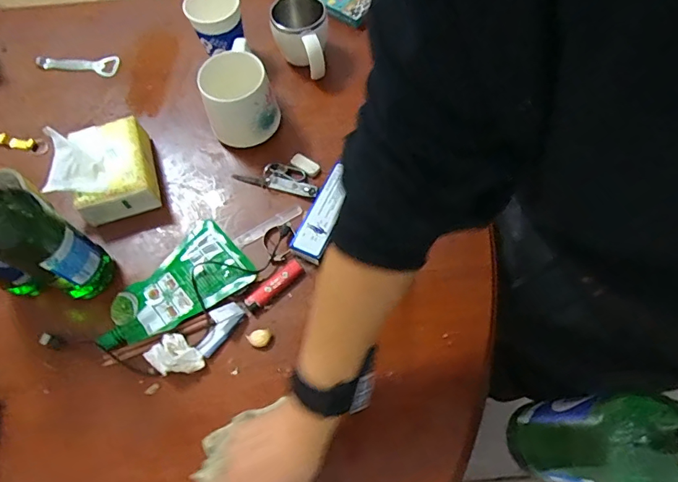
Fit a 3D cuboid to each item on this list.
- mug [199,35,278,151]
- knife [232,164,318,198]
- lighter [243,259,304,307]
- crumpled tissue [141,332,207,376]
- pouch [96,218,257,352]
[{"bbox_3d":[-0.139,-0.198,0.622,0.095,0.097,0.108,-18,67,-7],"label":"mug"},{"bbox_3d":[-0.084,-0.091,0.617,0.119,0.021,0.037,13,67,7],"label":"knife"},{"bbox_3d":[-0.080,0.053,0.555,0.080,0.011,0.024,-39,71,-15],"label":"lighter"},{"bbox_3d":[-0.187,0.132,0.509,0.053,0.030,0.044,39,72,16],"label":"crumpled tissue"},{"bbox_3d":[-0.205,0.061,0.554,0.187,0.017,0.109,-40,71,-15],"label":"pouch"}]

